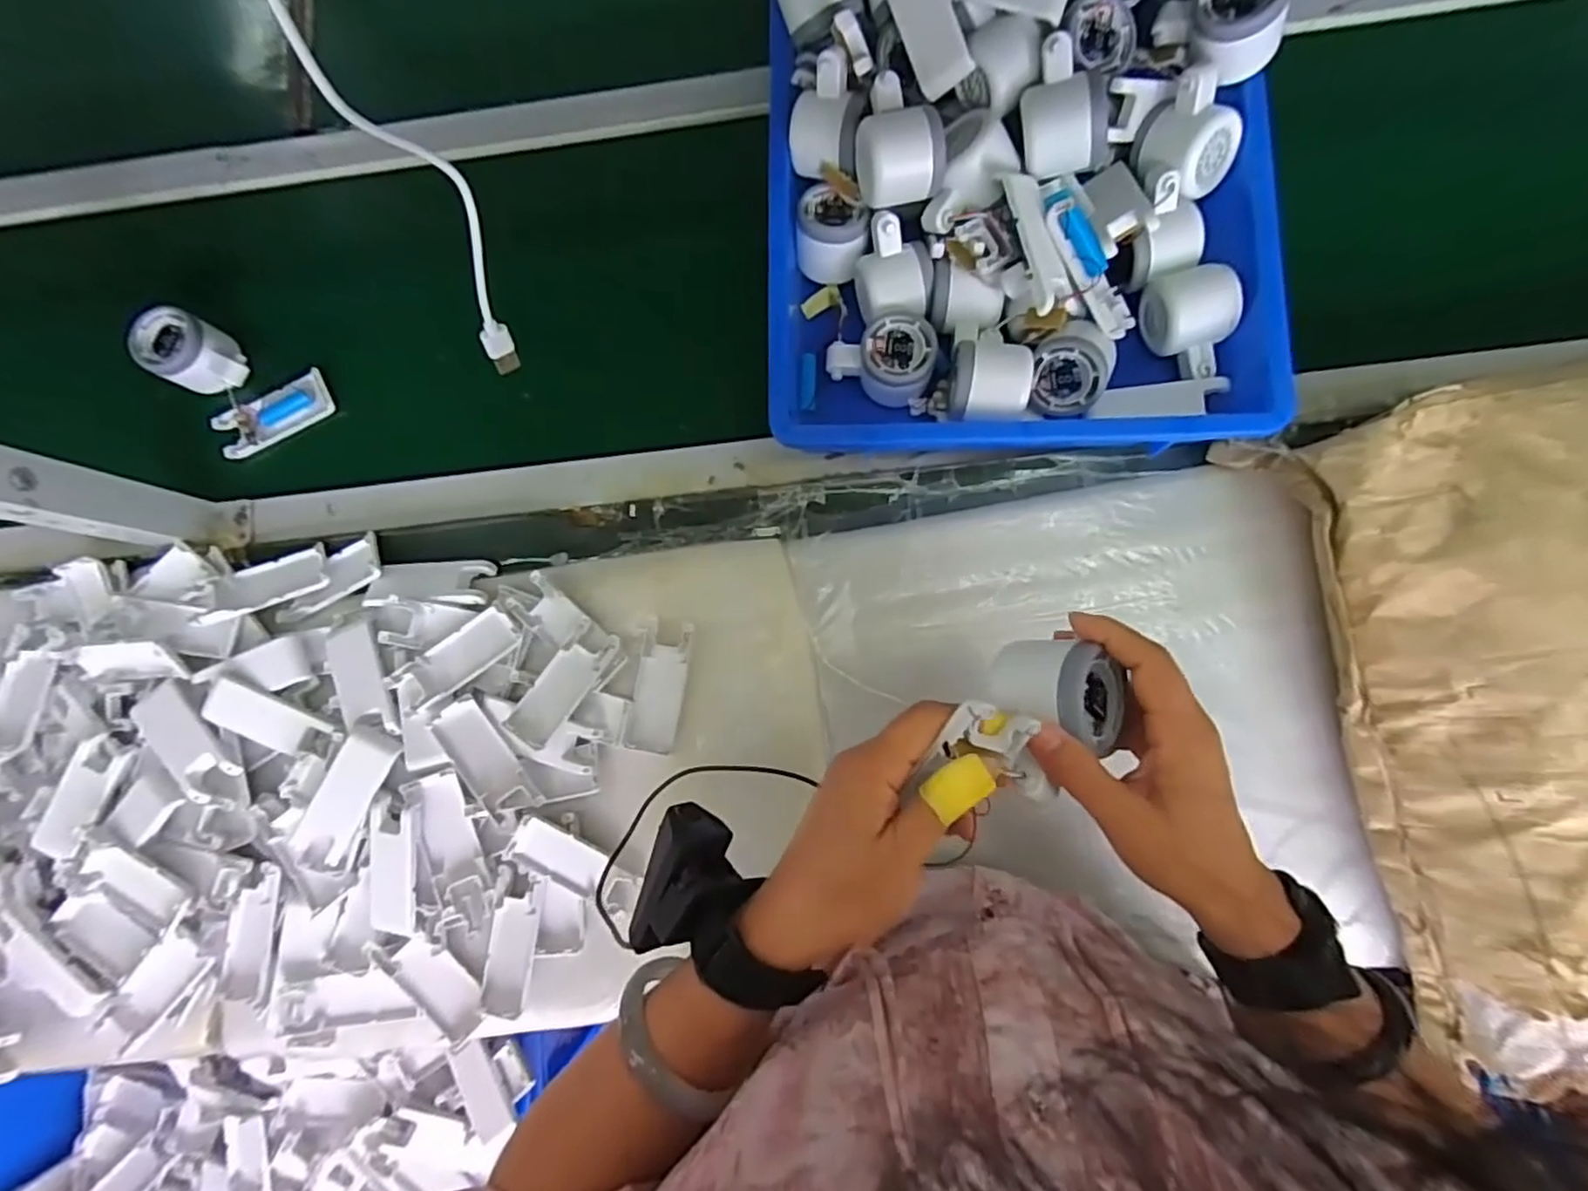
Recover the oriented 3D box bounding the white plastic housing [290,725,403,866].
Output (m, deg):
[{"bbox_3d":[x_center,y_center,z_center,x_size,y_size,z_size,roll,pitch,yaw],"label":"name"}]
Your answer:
[{"bbox_3d":[-0.340,0.151,0.518,0.041,0.016,0.108,26,86,7],"label":"white plastic housing"}]

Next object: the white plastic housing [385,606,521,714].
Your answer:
[{"bbox_3d":[-0.265,0.051,0.544,0.096,0.027,0.038,-37,82,0],"label":"white plastic housing"}]

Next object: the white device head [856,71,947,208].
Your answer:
[{"bbox_3d":[0.077,-0.333,0.510,0.057,0.054,0.081,-14,82,3],"label":"white device head"}]

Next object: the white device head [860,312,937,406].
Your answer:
[{"bbox_3d":[0.071,-0.186,0.543,0.083,0.045,0.058,9,84,6],"label":"white device head"}]

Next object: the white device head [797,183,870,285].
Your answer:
[{"bbox_3d":[0.032,-0.289,0.558,0.055,0.054,0.059,8,83,4],"label":"white device head"}]

